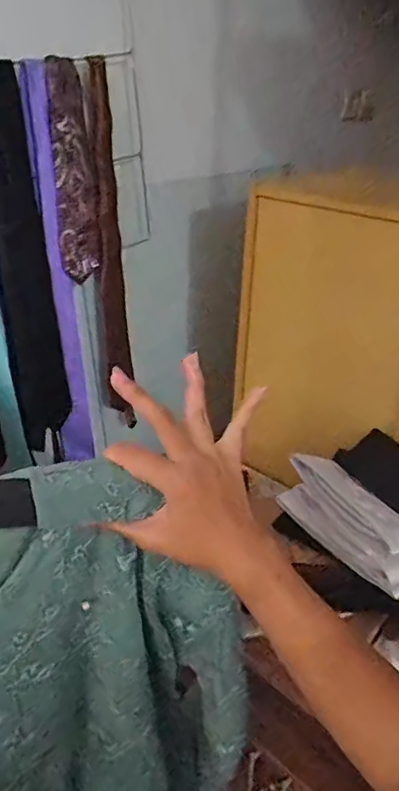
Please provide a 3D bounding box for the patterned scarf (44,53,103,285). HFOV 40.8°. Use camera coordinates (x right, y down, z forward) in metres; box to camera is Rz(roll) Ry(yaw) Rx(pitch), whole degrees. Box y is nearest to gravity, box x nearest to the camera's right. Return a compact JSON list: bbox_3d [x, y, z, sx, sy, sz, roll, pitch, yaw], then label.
[{"bbox_3d":[-0.204,-0.364,0.899,0.085,0.337,0.019,-21,36,-34],"label":"patterned scarf"}]

